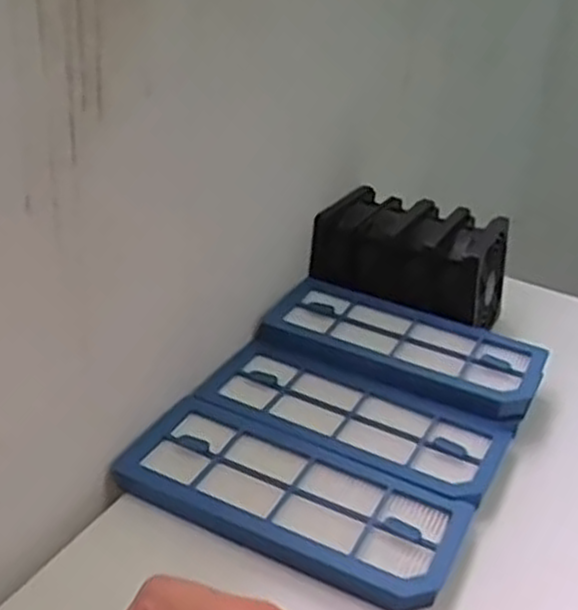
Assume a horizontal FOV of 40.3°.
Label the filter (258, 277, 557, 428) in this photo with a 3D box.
[{"bbox_3d":[0.089,0.033,0.620,0.207,0.027,0.097,18,32,21],"label":"filter"}]

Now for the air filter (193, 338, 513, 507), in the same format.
[{"bbox_3d":[0.043,0.080,0.558,0.206,0.021,0.091,18,32,21],"label":"air filter"}]

